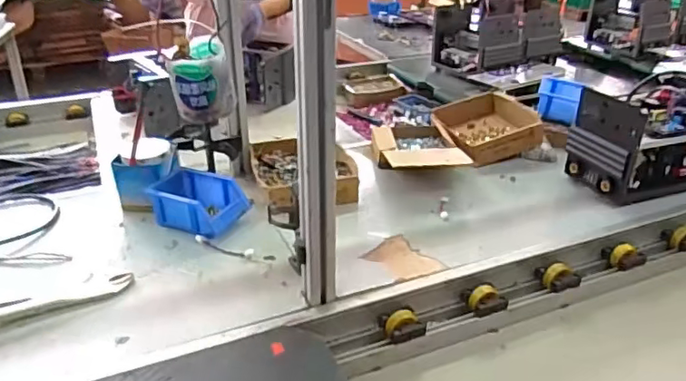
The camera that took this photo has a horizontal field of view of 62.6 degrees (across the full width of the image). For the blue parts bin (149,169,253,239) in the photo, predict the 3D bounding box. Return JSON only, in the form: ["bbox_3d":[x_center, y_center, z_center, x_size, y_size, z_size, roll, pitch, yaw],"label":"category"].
[{"bbox_3d":[-0.255,0.023,1.007,0.158,0.067,0.119,10,31,17],"label":"blue parts bin"}]

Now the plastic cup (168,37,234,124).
[{"bbox_3d":[-0.147,-0.115,0.587,0.060,0.071,0.062,-5,29,-10],"label":"plastic cup"}]

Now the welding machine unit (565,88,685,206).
[{"bbox_3d":[0.595,-0.097,1.118,0.236,0.182,0.147,-10,31,-17],"label":"welding machine unit"}]

